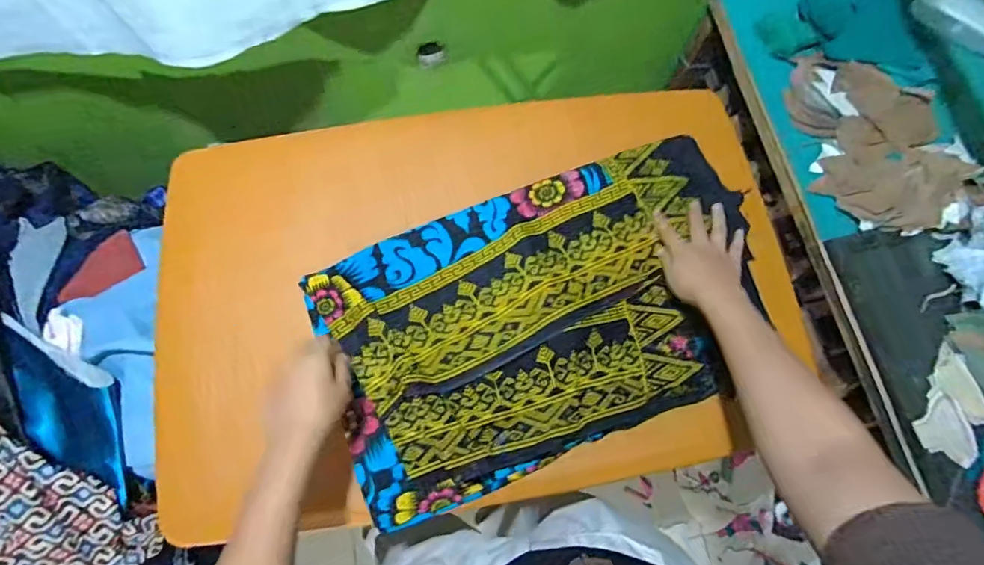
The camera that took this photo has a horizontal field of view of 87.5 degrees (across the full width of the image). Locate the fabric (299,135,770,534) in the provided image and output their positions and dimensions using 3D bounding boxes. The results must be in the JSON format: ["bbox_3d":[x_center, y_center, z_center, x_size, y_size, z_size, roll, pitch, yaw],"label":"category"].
[{"bbox_3d":[0.073,0.028,0.591,0.511,0.038,0.301,-20,73,-9],"label":"fabric"}]

